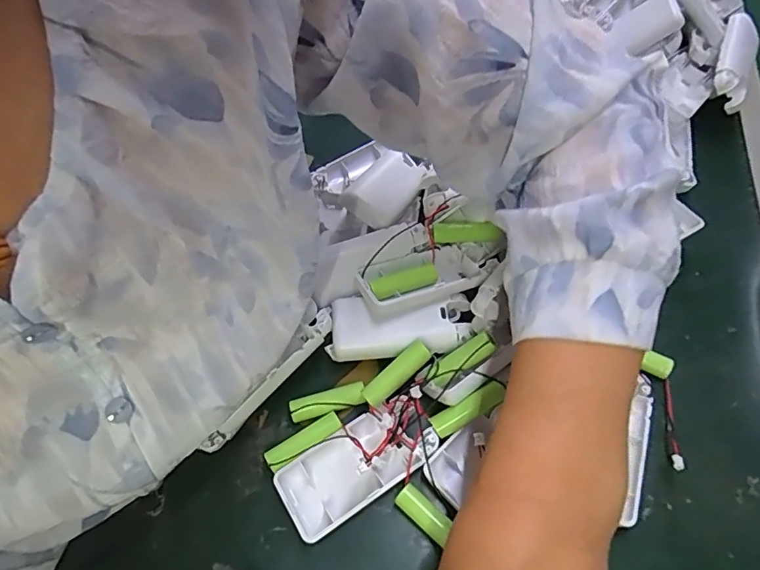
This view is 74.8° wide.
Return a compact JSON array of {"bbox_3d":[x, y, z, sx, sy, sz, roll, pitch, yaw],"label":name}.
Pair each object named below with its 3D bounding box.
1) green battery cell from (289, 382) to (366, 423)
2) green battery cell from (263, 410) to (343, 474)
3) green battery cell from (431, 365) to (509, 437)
[{"bbox_3d":[-0.034,0.077,0.322,0.049,0.014,0.014,-14,57,-9],"label":"green battery cell"},{"bbox_3d":[-0.047,0.098,0.309,0.049,0.014,0.014,-29,60,-18],"label":"green battery cell"},{"bbox_3d":[0.055,0.073,0.300,0.054,0.012,0.013,-40,58,15],"label":"green battery cell"}]

